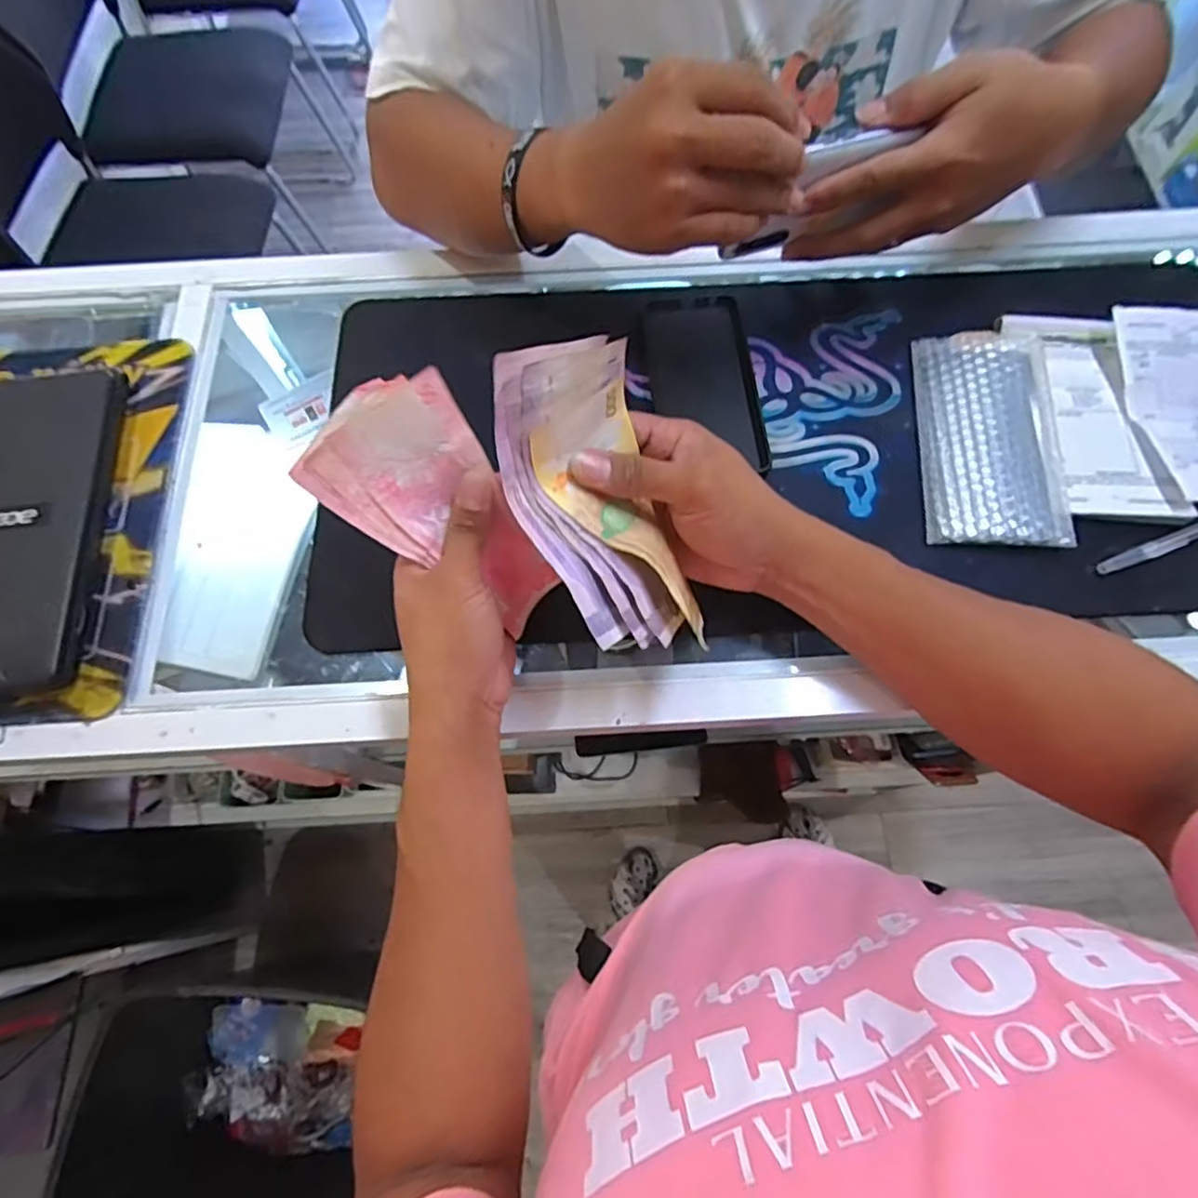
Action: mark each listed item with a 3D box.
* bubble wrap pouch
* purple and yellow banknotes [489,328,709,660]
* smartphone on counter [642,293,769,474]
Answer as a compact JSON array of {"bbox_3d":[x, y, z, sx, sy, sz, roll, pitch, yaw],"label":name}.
[{"bbox_3d":[0.275,-0.116,0.451,0.087,0.020,0.168,4,70,3],"label":"bubble wrap pouch"},{"bbox_3d":[0.002,-0.045,0.327,0.078,0.047,0.164,-25,102,-8],"label":"purple and yellow banknotes"},{"bbox_3d":[0.077,-0.163,0.476,0.076,0.014,0.152,-8,70,-2],"label":"smartphone on counter"}]

